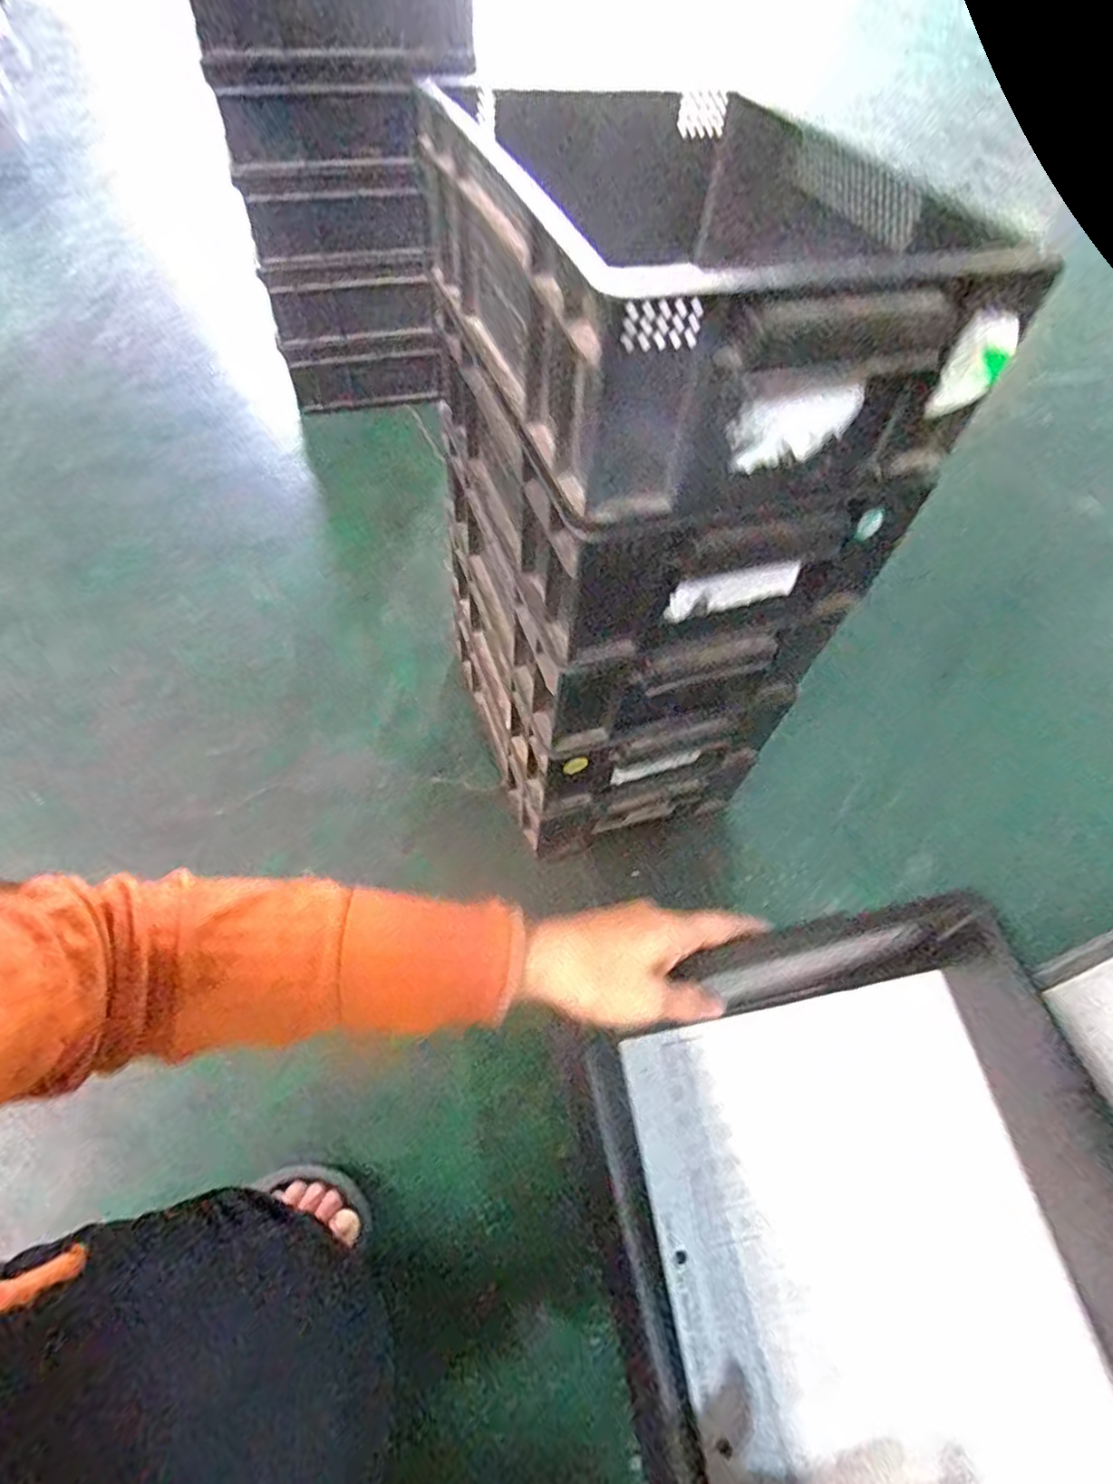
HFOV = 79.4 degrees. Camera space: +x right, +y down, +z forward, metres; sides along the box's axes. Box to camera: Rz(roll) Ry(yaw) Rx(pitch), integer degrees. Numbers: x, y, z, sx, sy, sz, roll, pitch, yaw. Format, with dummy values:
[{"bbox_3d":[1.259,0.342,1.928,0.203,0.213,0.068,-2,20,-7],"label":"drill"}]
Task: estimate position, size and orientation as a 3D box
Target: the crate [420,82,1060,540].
[{"bbox_3d":[0.067,-0.304,0.427,0.236,0.113,0.353,-15,59,-13],"label":"crate"}]

